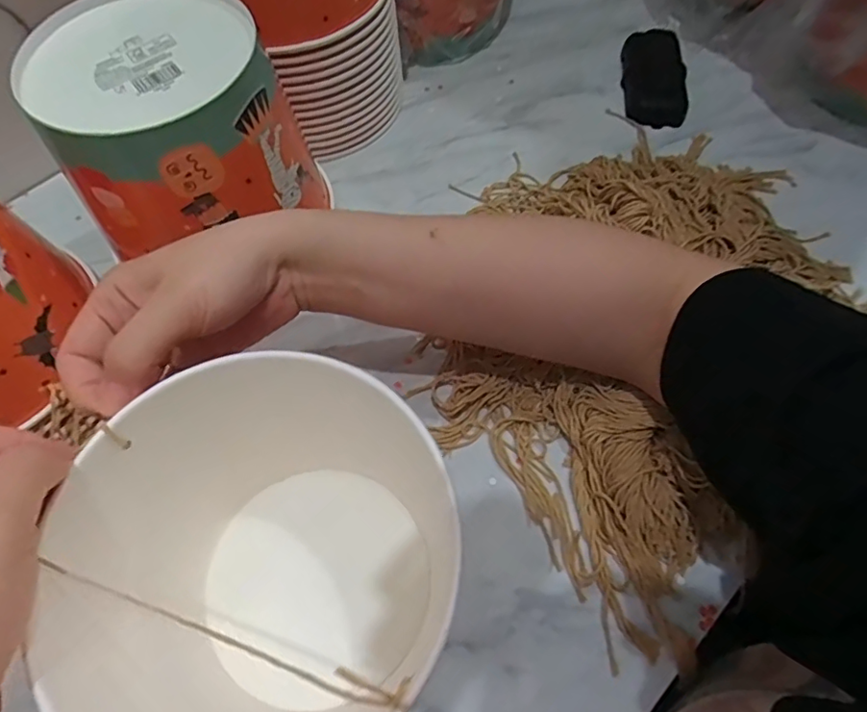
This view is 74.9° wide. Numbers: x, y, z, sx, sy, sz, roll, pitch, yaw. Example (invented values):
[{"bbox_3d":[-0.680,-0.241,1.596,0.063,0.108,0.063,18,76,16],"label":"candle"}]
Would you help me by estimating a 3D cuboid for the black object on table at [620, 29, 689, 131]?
[{"bbox_3d":[0.206,-0.261,0.527,0.055,0.021,0.119,1,63,3],"label":"black object on table"}]

